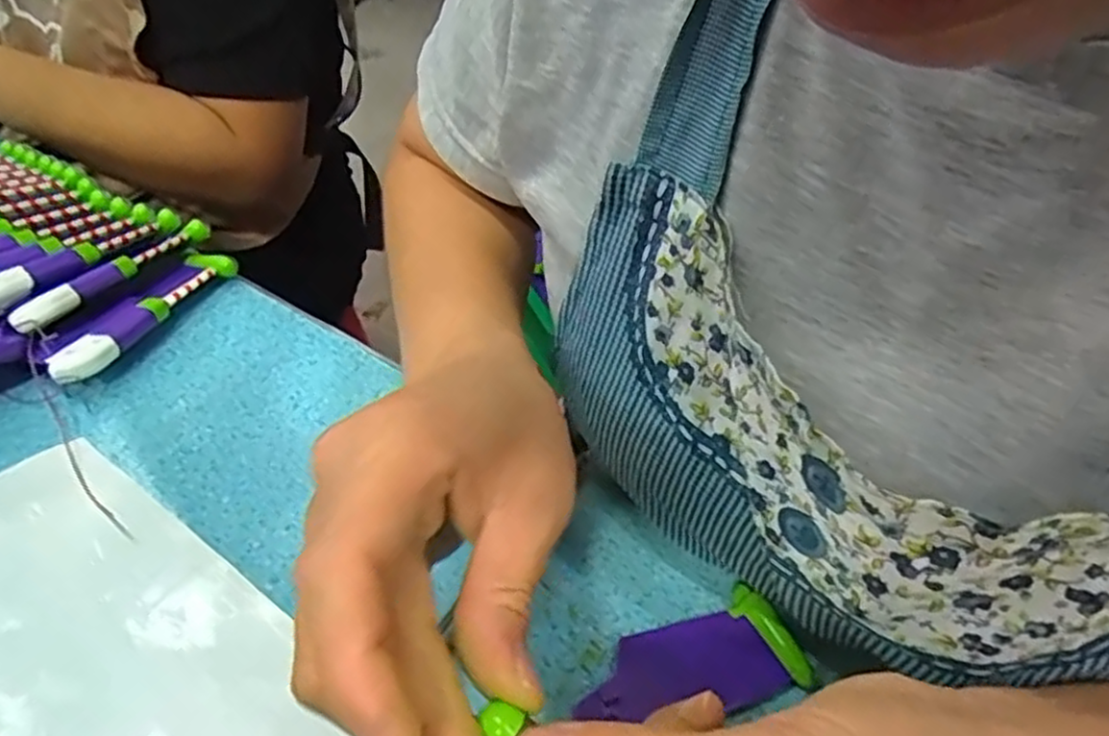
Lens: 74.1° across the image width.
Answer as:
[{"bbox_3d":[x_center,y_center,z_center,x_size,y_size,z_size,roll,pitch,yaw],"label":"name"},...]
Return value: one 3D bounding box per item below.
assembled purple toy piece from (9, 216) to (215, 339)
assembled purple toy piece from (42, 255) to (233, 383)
[{"bbox_3d":[-0.228,-0.053,0.384,0.012,0.019,0.117,14,41,10],"label":"assembled purple toy piece"},{"bbox_3d":[-0.213,-0.027,0.387,0.028,0.021,0.122,10,41,5],"label":"assembled purple toy piece"}]

